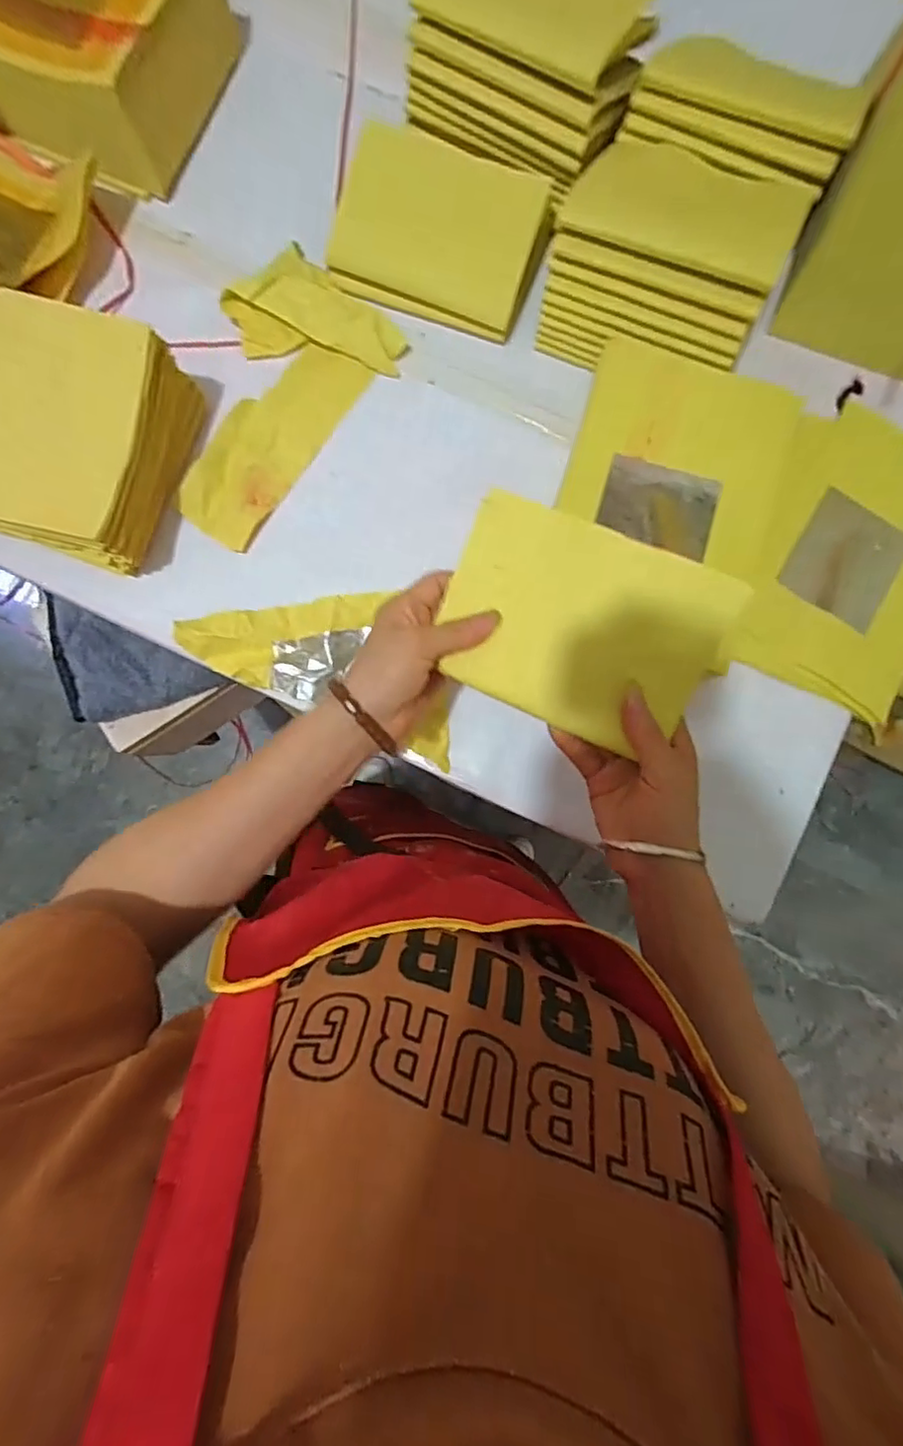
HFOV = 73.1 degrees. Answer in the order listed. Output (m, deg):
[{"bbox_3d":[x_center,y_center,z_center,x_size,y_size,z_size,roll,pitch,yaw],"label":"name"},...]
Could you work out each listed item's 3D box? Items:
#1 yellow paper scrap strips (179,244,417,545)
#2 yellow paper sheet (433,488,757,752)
[{"bbox_3d":[-0.158,-0.275,0.508,0.137,0.031,0.230,39,85,2],"label":"yellow paper scrap strips"},{"bbox_3d":[0.073,-0.057,0.363,0.157,0.011,0.114,25,103,12],"label":"yellow paper sheet"}]

